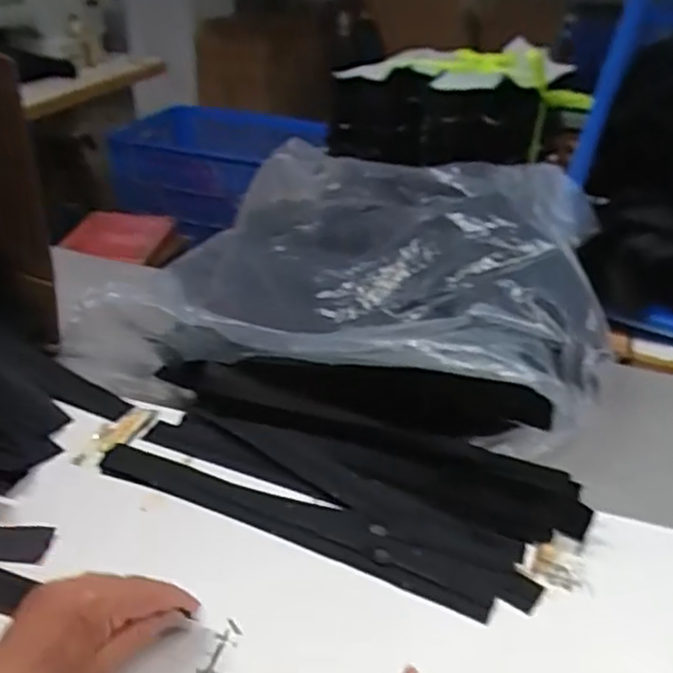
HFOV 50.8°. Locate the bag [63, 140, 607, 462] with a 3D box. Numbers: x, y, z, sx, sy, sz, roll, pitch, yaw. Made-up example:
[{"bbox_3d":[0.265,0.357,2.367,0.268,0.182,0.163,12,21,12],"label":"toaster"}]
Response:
[{"bbox_3d":[0.045,-0.083,0.818,0.508,0.136,0.473,13,33,16],"label":"bag"}]

